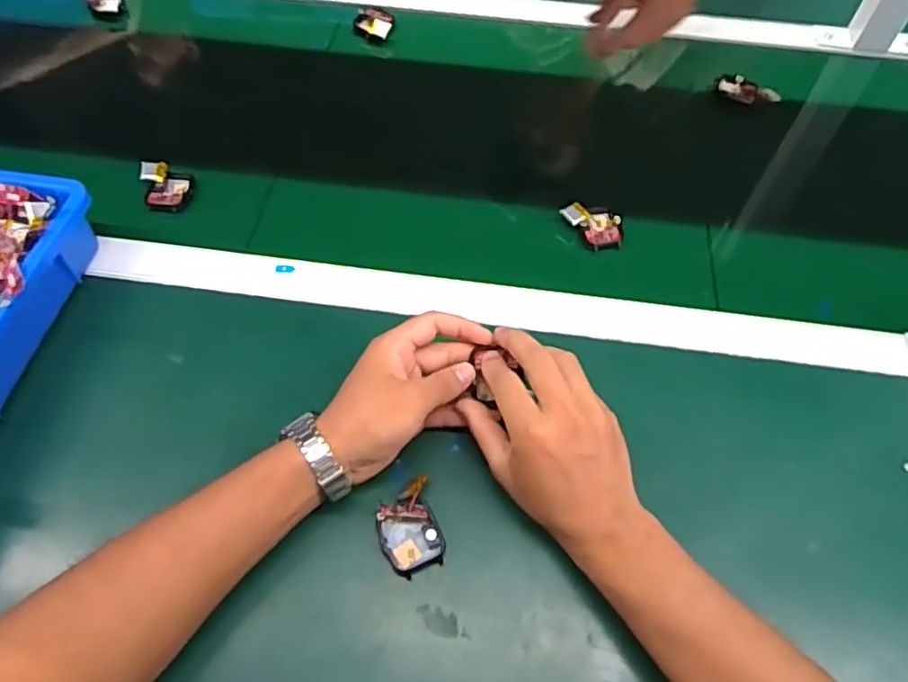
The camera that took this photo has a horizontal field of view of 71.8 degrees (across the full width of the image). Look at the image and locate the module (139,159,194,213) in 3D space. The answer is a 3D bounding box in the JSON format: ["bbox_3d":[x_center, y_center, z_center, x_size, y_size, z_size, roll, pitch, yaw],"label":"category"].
[{"bbox_3d":[-0.267,-0.145,0.584,0.045,0.018,0.052,-9,59,-7],"label":"module"}]

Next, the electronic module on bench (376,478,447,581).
[{"bbox_3d":[-0.030,0.124,0.418,0.040,0.022,0.054,-18,61,-12],"label":"electronic module on bench"}]

